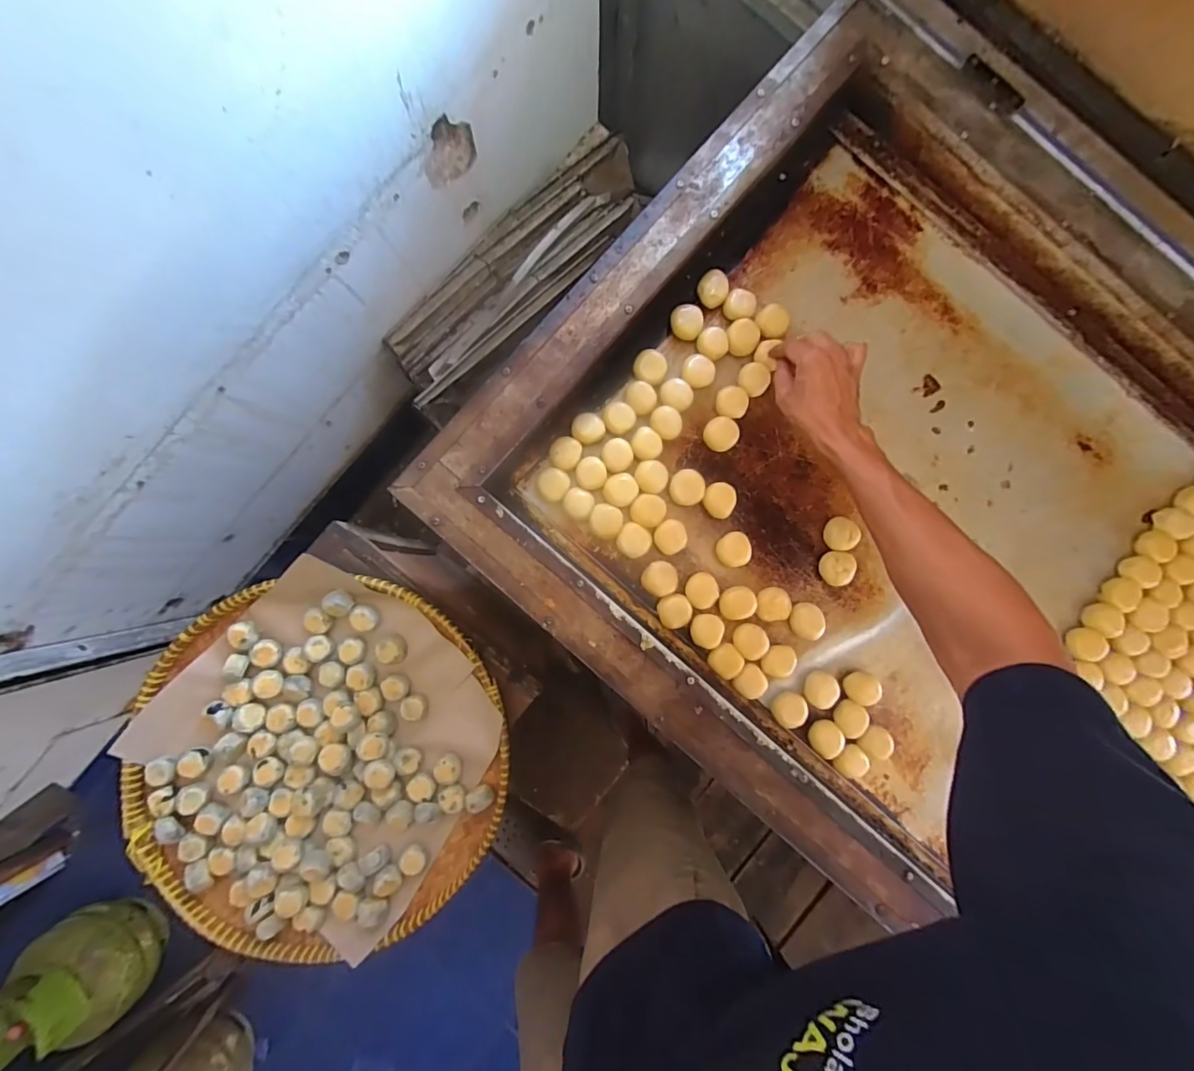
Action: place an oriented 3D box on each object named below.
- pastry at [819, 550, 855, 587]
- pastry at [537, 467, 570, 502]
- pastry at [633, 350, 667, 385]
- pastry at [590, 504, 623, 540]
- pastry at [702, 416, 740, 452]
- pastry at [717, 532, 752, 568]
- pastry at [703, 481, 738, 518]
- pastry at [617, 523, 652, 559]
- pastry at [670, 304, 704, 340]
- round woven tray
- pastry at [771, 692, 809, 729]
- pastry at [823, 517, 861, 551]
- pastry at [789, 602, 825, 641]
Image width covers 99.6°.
[{"bbox_3d":[0.280,0.038,0.590,0.035,0.022,0.040,6,90,-1],"label":"pastry"},{"bbox_3d":[-0.050,-0.058,0.578,0.035,0.020,0.036,0,90,-1],"label":"pastry"},{"bbox_3d":[0.062,-0.196,0.592,0.037,0.022,0.040,21,90,0],"label":"pastry"},{"bbox_3d":[0.011,-0.016,0.582,0.036,0.015,0.039,1,90,-1],"label":"pastry"},{"bbox_3d":[0.145,-0.119,0.595,0.039,0.018,0.041,0,90,-1],"label":"pastry"},{"bbox_3d":[0.158,0.016,0.586,0.039,0.022,0.040,-4,90,-1],"label":"pastry"},{"bbox_3d":[0.142,-0.041,0.591,0.035,0.020,0.041,11,90,-1],"label":"pastry"},{"bbox_3d":[0.043,0.006,0.581,0.037,0.021,0.037,0,90,-1],"label":"pastry"},{"bbox_3d":[0.104,-0.247,0.588,0.038,0.024,0.034,26,90,0],"label":"pastry"},{"bbox_3d":[-0.374,0.308,0.711,0.476,0.099,0.486,0,90,-1],"label":"round woven tray"},{"bbox_3d":[0.221,0.199,0.576,0.036,0.020,0.037,0,90,-1],"label":"pastry"},{"bbox_3d":[0.286,-0.002,0.591,0.034,0.026,0.038,-2,90,-1],"label":"pastry"},{"bbox_3d":[0.242,0.098,0.583,0.040,0.026,0.038,31,90,0],"label":"pastry"}]

